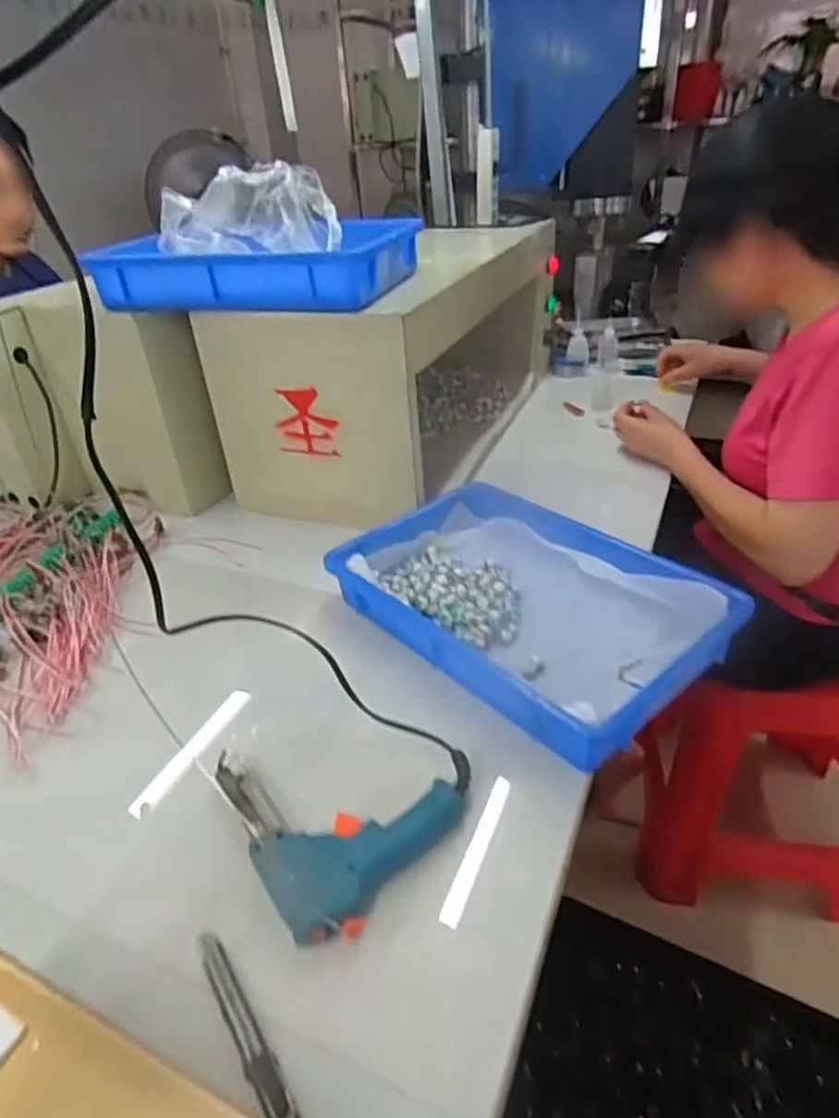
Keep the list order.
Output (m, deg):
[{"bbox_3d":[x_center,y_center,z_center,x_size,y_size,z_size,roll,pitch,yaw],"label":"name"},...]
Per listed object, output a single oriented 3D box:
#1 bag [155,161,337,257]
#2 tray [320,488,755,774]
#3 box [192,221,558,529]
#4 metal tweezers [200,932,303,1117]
[{"bbox_3d":[-0.221,-0.453,0.860,0.218,0.092,0.072,-2,33,3],"label":"bag"},{"bbox_3d":[0.104,0.037,0.681,0.239,0.064,0.359,-28,40,-32],"label":"tray"},{"bbox_3d":[-0.005,-0.309,1.050,0.285,0.296,0.604,13,37,24],"label":"box"},{"bbox_3d":[-0.105,0.279,0.395,0.017,0.006,0.135,-24,38,-28],"label":"metal tweezers"}]

